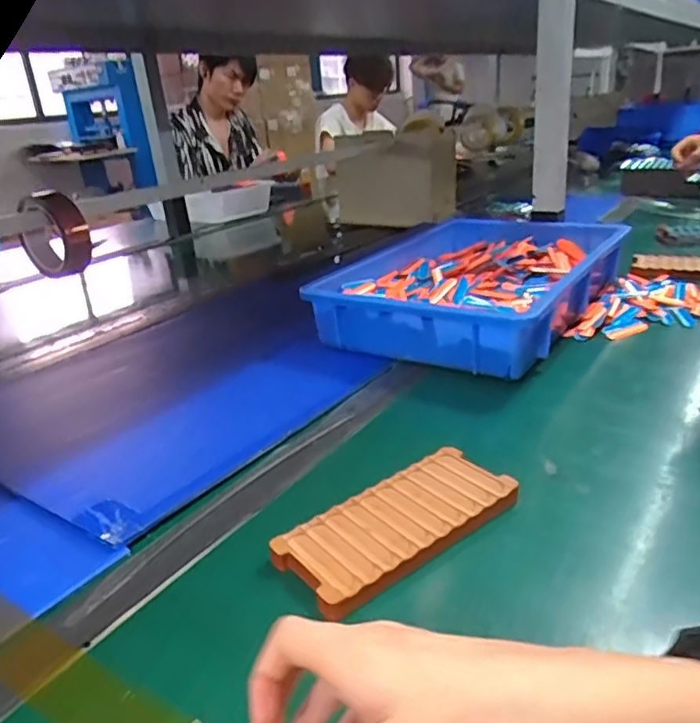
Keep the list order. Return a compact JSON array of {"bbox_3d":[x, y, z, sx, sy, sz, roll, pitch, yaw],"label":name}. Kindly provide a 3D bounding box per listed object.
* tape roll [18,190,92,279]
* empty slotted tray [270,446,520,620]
[{"bbox_3d":[-0.354,-0.153,0.733,0.102,0.098,0.029,9,27,29],"label":"tape roll"},{"bbox_3d":[0.037,0.116,0.430,0.171,0.017,0.082,-21,28,-33],"label":"empty slotted tray"}]

